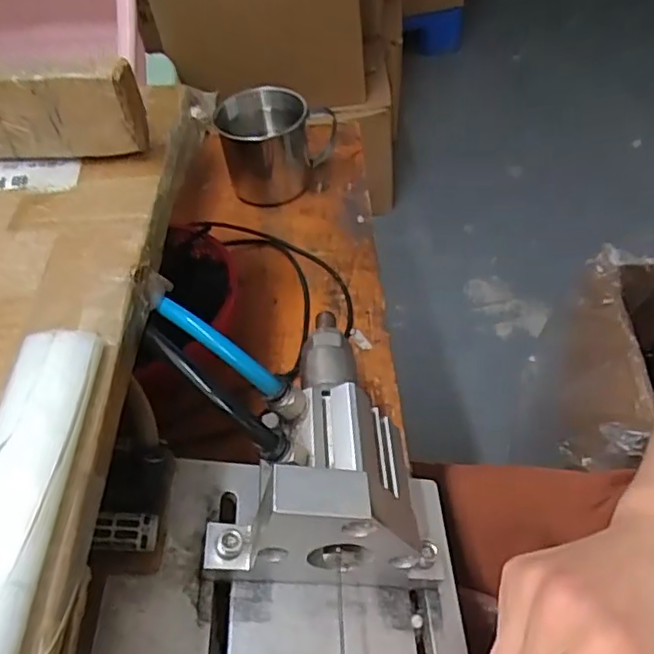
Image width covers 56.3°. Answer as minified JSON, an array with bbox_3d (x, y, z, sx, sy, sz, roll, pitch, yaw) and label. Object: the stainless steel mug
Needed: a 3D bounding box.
[{"bbox_3d":[-0.037,-0.149,0.501,0.093,0.072,0.062,-16,49,-5],"label":"stainless steel mug"}]

